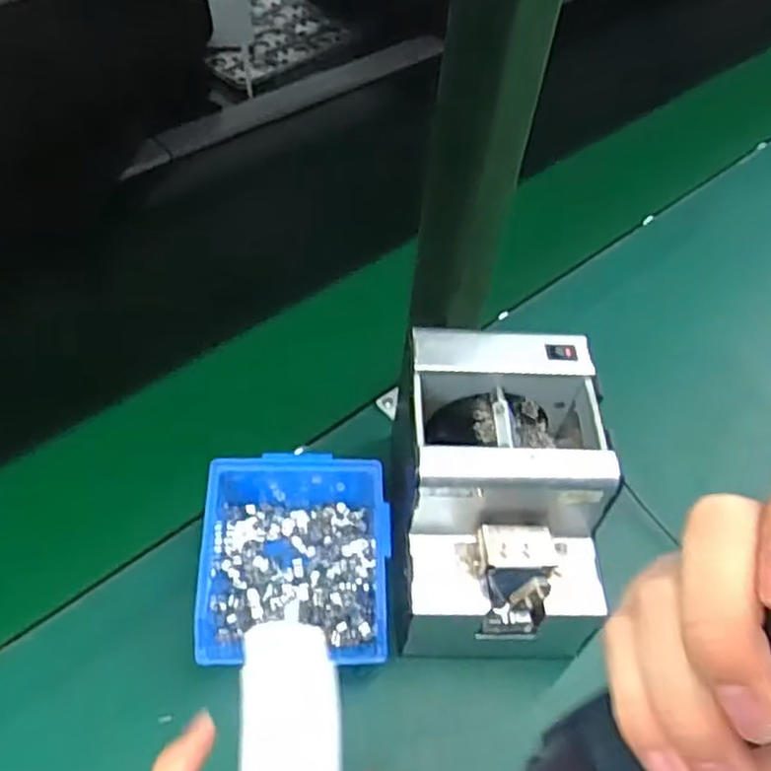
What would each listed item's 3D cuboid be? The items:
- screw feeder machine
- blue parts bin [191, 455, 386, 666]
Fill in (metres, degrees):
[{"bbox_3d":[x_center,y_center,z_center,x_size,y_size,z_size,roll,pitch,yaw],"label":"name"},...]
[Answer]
[{"bbox_3d":[0.076,0.075,0.503,0.123,0.137,0.174,3,52,-3],"label":"screw feeder machine"},{"bbox_3d":[-0.061,0.116,0.517,0.119,0.065,0.148,1,52,-5],"label":"blue parts bin"}]

